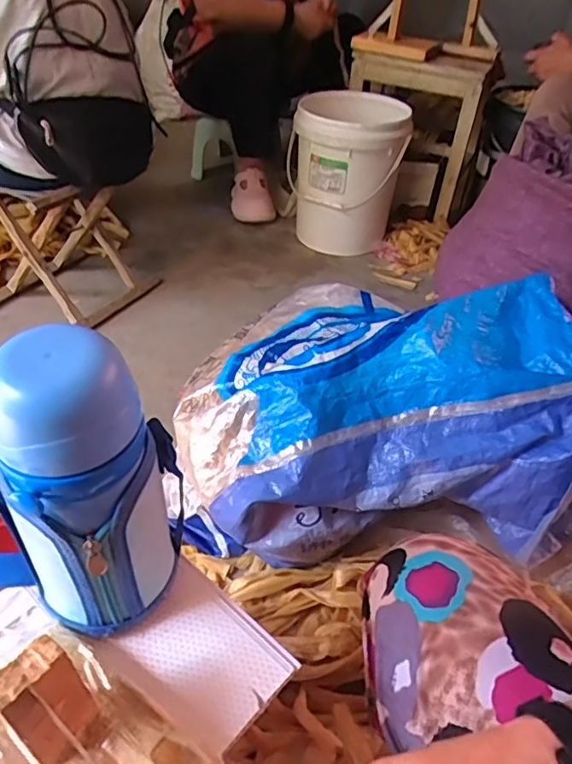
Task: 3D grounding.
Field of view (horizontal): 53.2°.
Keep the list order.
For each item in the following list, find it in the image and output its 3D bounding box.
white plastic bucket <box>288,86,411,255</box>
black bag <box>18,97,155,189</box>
[{"bbox_3d":[0.157,-0.550,1.519,0.277,0.335,0.296,2,41,-2],"label":"white plastic bucket"},{"bbox_3d":[-0.354,-0.450,1.071,0.247,0.144,0.051,-26,49,-30],"label":"black bag"}]

